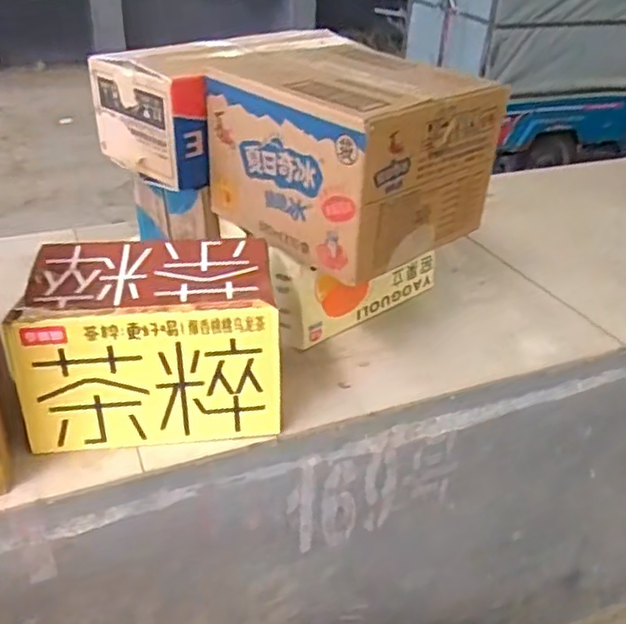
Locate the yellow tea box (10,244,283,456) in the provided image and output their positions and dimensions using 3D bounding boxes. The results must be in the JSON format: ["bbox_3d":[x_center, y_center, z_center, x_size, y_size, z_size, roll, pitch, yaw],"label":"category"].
[{"bbox_3d":[-0.215,0.031,0.921,0.318,0.187,0.222,1,30,-8],"label":"yellow tea box"}]

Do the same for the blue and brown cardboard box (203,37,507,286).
[{"bbox_3d":[0.033,-0.257,1.045,0.302,0.233,0.393,-22,40,-38],"label":"blue and brown cardboard box"}]

